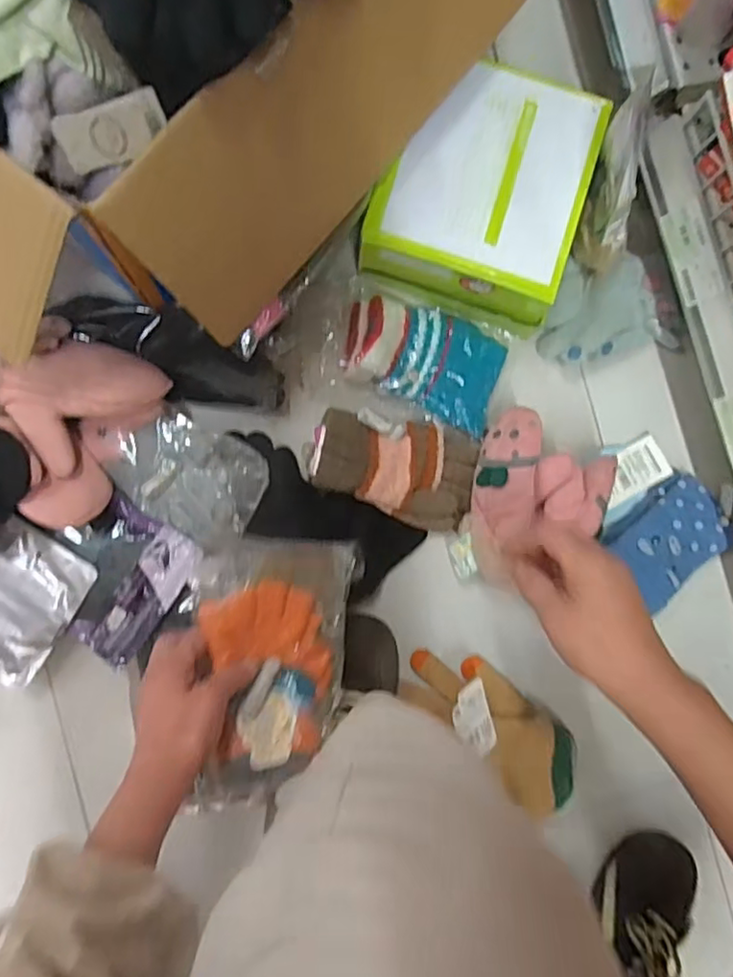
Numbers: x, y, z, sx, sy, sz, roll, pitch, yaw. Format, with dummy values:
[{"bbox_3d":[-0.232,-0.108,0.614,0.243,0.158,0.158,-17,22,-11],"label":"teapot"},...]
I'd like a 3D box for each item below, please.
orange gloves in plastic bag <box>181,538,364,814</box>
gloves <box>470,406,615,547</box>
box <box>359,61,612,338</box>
[{"bbox_3d":[-0.073,0.144,0.503,0.121,0.047,0.200,3,87,-6],"label":"orange gloves in plastic bag"},{"bbox_3d":[0.171,-0.004,0.599,0.121,0.047,0.122,17,86,-5],"label":"gloves"},{"bbox_3d":[0.116,-0.277,0.598,0.191,0.077,0.213,22,85,-5],"label":"box"}]

